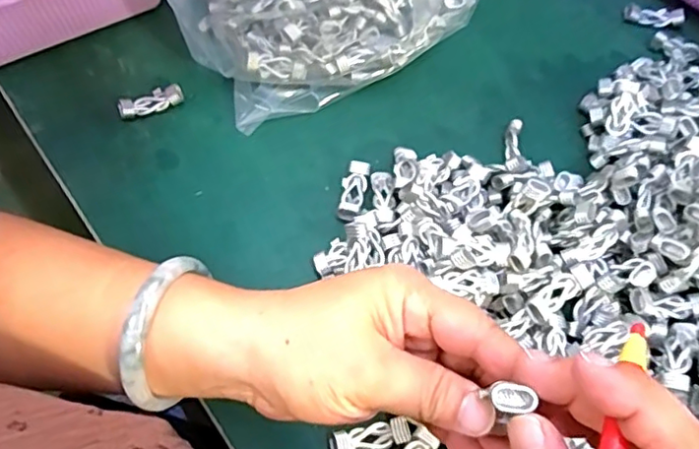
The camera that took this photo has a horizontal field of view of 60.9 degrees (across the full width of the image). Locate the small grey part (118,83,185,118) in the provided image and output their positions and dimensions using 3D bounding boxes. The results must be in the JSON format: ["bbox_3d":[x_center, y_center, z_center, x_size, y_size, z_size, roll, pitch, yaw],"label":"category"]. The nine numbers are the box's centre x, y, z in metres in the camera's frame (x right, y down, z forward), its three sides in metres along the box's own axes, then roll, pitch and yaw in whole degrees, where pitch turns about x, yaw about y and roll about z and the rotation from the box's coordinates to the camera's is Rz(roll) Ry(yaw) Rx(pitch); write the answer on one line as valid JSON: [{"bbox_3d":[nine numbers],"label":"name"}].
[{"bbox_3d":[-0.145,-0.091,0.434,0.046,0.012,0.016,-18,66,-10],"label":"small grey part"}]

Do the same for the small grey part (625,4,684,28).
[{"bbox_3d":[0.248,-0.170,0.485,0.045,0.012,0.019,13,64,5],"label":"small grey part"}]

